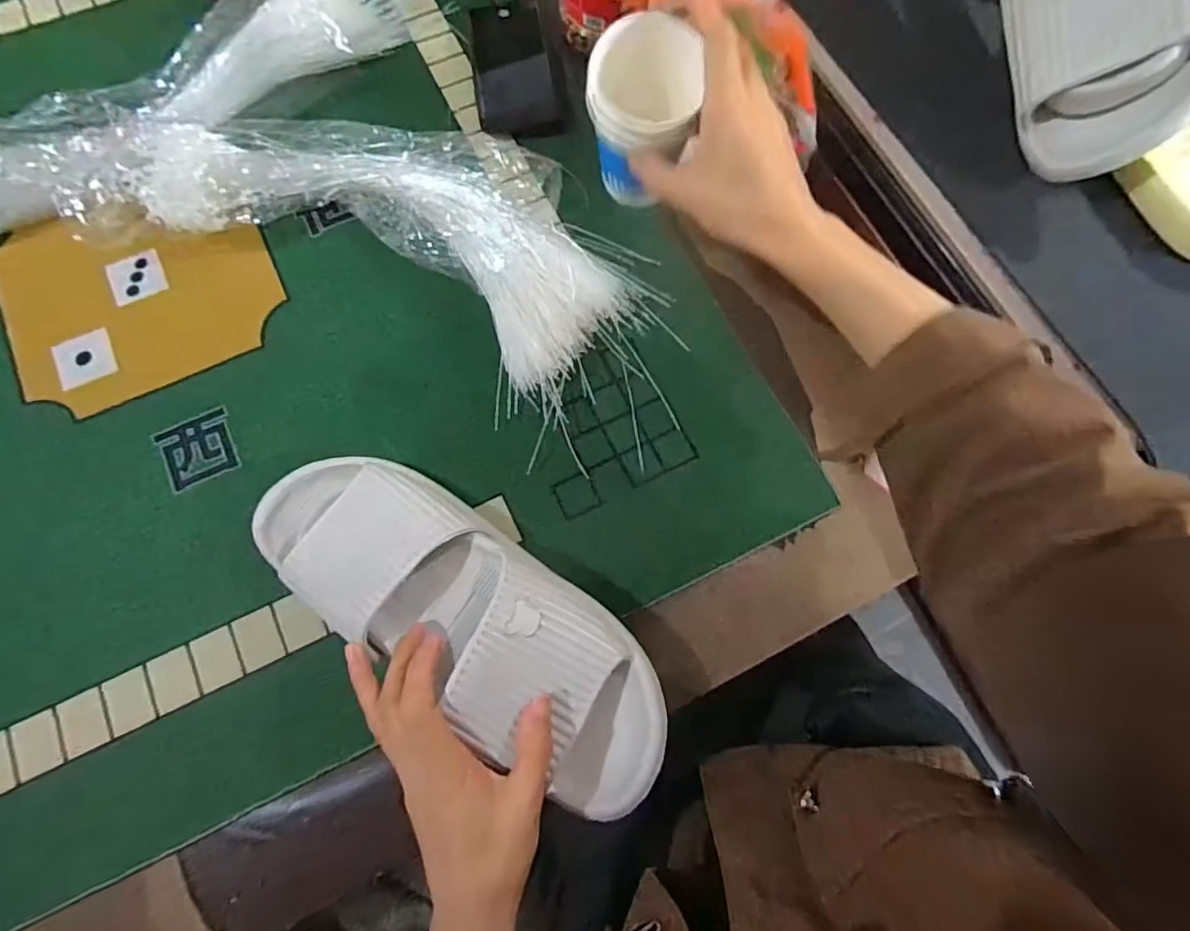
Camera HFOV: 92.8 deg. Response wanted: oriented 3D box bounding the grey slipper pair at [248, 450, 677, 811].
[{"bbox_3d":[-0.093,0.086,0.358,0.316,0.064,0.103,32,78,12],"label":"grey slipper pair"}]

